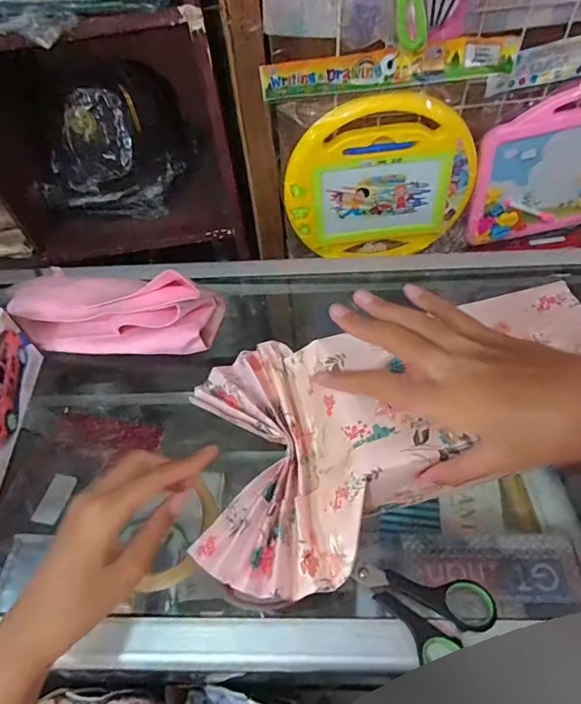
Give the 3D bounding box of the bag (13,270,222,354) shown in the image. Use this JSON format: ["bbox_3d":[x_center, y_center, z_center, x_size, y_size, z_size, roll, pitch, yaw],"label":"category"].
[{"bbox_3d":[-0.176,-0.043,0.465,0.197,0.056,0.070,-1,54,3],"label":"bag"}]

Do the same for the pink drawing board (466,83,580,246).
[{"bbox_3d":[0.425,-0.285,0.711,0.287,0.230,0.033,-10,54,-3],"label":"pink drawing board"}]

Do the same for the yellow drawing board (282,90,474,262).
[{"bbox_3d":[0.132,-0.253,0.715,0.274,0.250,0.036,-5,54,1],"label":"yellow drawing board"}]

